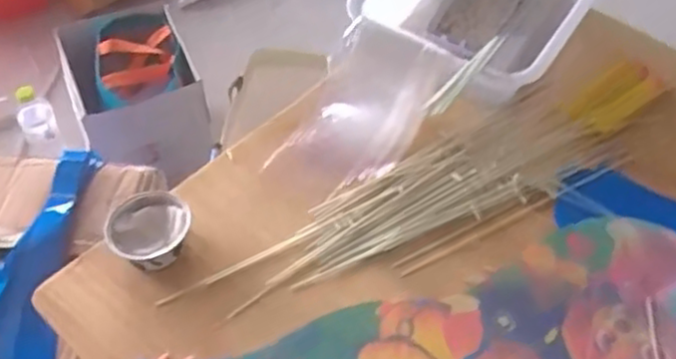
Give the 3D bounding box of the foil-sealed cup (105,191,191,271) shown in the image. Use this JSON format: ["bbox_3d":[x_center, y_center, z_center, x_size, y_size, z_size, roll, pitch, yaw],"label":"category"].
[{"bbox_3d":[-0.191,0.050,0.732,0.076,0.032,0.078,23,56,16],"label":"foil-sealed cup"}]

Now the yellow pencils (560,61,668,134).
[{"bbox_3d":[0.330,-0.098,0.854,0.119,0.015,0.063,-30,59,-21],"label":"yellow pencils"}]

